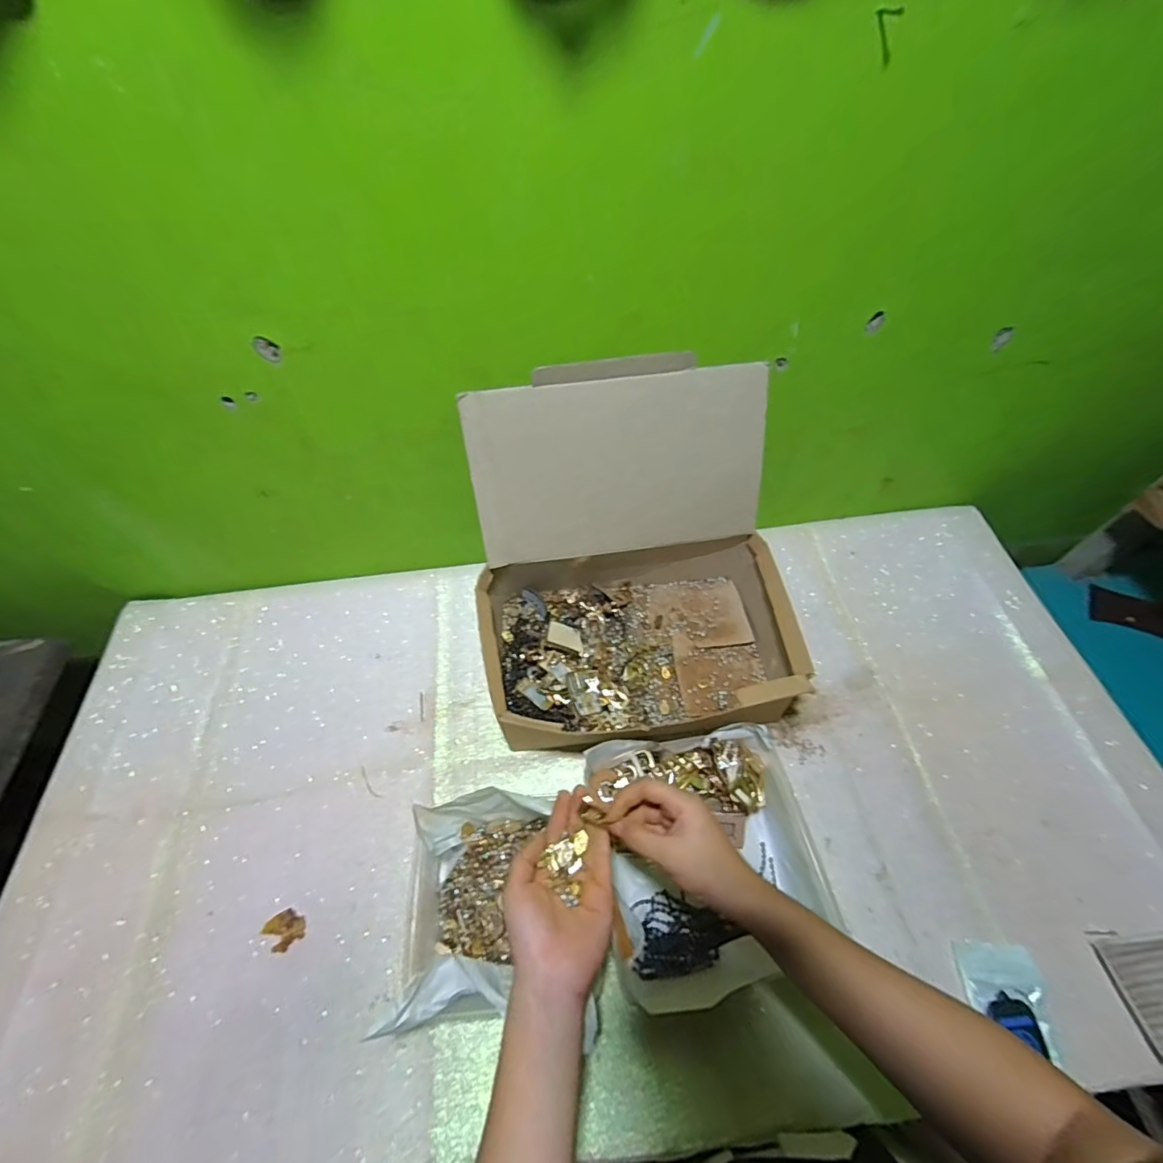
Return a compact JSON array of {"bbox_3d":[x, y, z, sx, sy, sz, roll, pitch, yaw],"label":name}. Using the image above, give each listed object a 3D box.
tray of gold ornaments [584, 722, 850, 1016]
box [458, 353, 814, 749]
[{"bbox_3d":[0.120,0.257,0.492,0.198,0.075,0.207,-10,58,-4],"label":"tray of gold ornaments"},{"bbox_3d":[0.054,-0.009,0.554,0.333,0.273,0.301,-7,58,-2],"label":"box"}]

